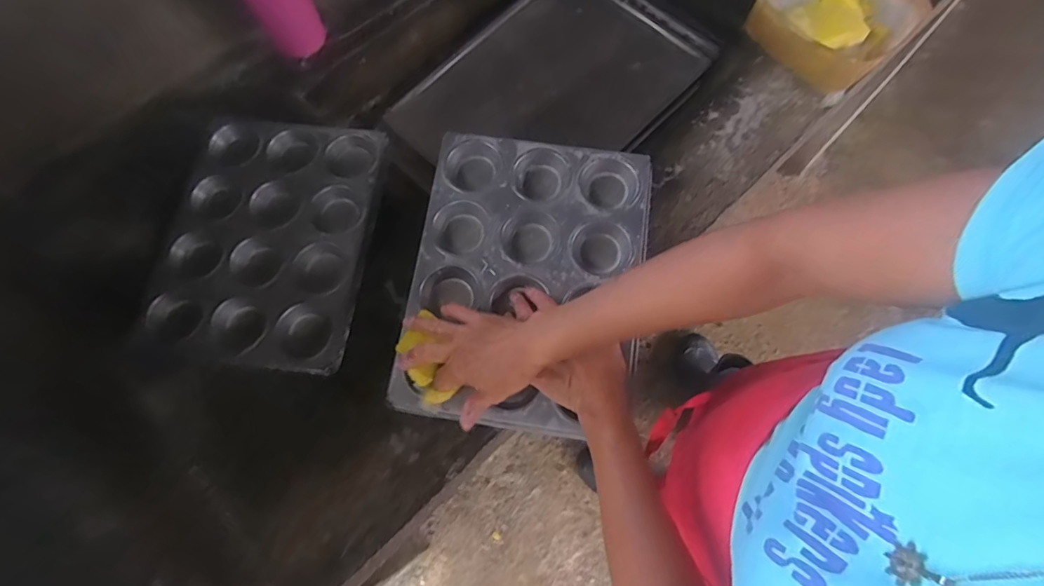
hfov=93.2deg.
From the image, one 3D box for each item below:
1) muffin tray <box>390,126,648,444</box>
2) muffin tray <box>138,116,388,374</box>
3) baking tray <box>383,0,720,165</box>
[{"bbox_3d":[0.006,-0.019,0.538,0.238,0.036,0.319,9,72,3],"label":"muffin tray"},{"bbox_3d":[-0.312,-0.070,0.624,0.236,0.050,0.315,7,72,3],"label":"muffin tray"},{"bbox_3d":[0.057,-0.341,0.818,0.337,0.044,0.505,43,77,13],"label":"baking tray"}]

